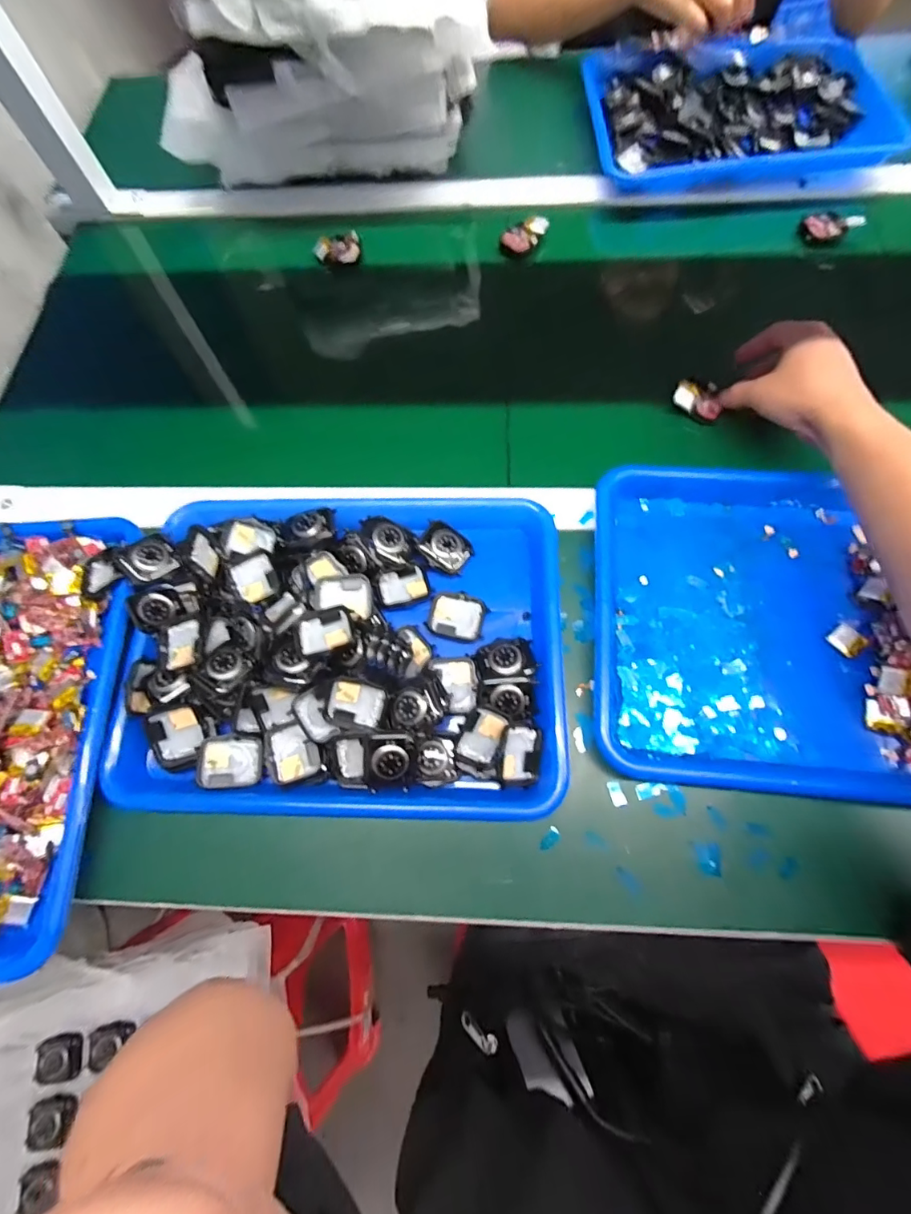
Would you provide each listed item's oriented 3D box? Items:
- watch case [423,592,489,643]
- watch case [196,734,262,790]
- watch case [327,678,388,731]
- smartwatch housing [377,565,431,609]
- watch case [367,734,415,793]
[{"bbox_3d":[0.001,0.007,0.395,0.045,0.006,0.037,14,72,7],"label":"watch case"},{"bbox_3d":[-0.167,0.115,0.367,0.043,0.008,0.036,0,75,-16],"label":"watch case"},{"bbox_3d":[-0.071,0.070,0.352,0.042,0.014,0.030,7,69,4],"label":"watch case"},{"bbox_3d":[-0.043,-0.018,0.413,0.042,0.009,0.034,-16,71,-3],"label":"smartwatch housing"},{"bbox_3d":[-0.044,0.107,0.340,0.032,0.010,0.041,-2,96,-7],"label":"watch case"}]

